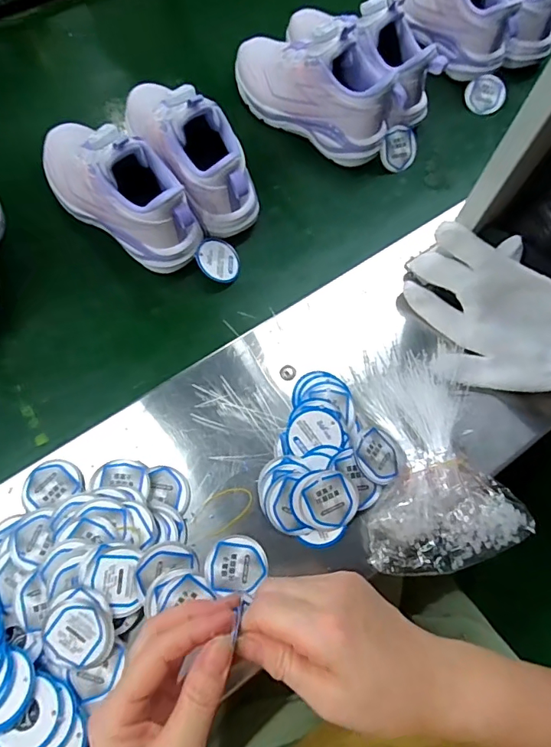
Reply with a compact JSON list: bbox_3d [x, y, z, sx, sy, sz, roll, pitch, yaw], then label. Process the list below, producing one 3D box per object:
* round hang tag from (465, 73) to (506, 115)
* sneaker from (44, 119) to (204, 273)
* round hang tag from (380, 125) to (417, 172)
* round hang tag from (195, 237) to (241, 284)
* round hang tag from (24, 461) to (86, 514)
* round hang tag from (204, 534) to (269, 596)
[{"bbox_3d":[0.273,-0.362,0.608,0.048,0.004,0.054,-27,74,12],"label":"round hang tag"},{"bbox_3d":[-0.163,-0.194,0.469,0.212,0.115,0.074,39,72,9],"label":"sneaker"},{"bbox_3d":[0.147,-0.267,0.559,0.049,0.048,0.004,-33,26,-8],"label":"round hang tag"},{"bbox_3d":[-0.059,-0.120,0.497,0.050,0.005,0.049,10,72,-34],"label":"round hang tag"},{"bbox_3d":[-0.186,0.092,0.392,0.050,0.004,0.041,-6,64,-3],"label":"round hang tag"},{"bbox_3d":[-0.032,0.152,0.375,0.047,0.008,0.041,-13,72,-9],"label":"round hang tag"}]

